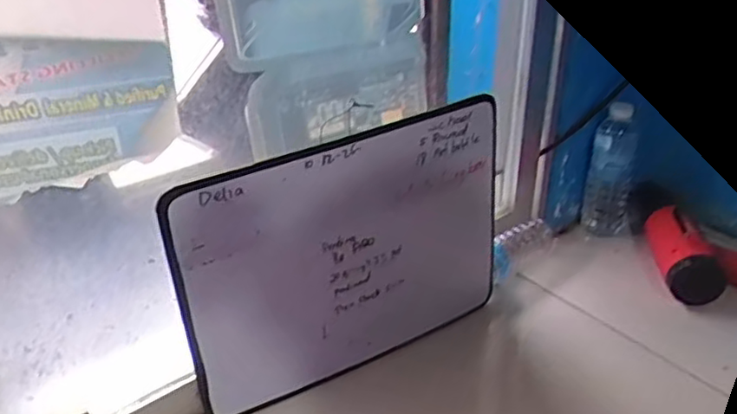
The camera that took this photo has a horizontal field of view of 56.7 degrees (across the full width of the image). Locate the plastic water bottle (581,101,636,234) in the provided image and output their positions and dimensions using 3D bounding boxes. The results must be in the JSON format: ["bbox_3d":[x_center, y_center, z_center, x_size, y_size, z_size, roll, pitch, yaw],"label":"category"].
[{"bbox_3d":[0.366,-0.056,1.027,0.067,0.213,0.056,10,34,18],"label":"plastic water bottle"}]

